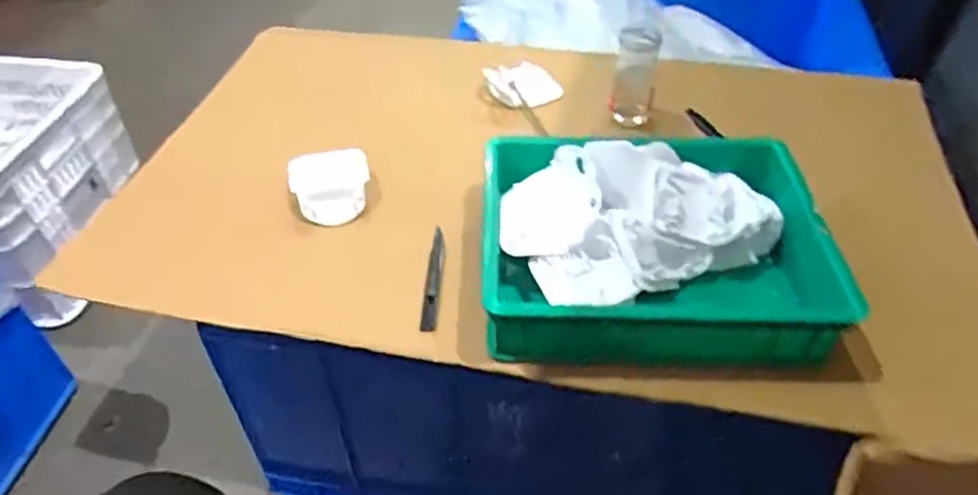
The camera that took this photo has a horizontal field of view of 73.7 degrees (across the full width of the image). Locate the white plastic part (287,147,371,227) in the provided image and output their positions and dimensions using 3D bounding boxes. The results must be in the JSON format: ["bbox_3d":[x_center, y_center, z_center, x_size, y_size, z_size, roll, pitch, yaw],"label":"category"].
[{"bbox_3d":[-0.195,-0.080,0.803,0.095,0.034,0.113,-13,47,-13],"label":"white plastic part"}]

